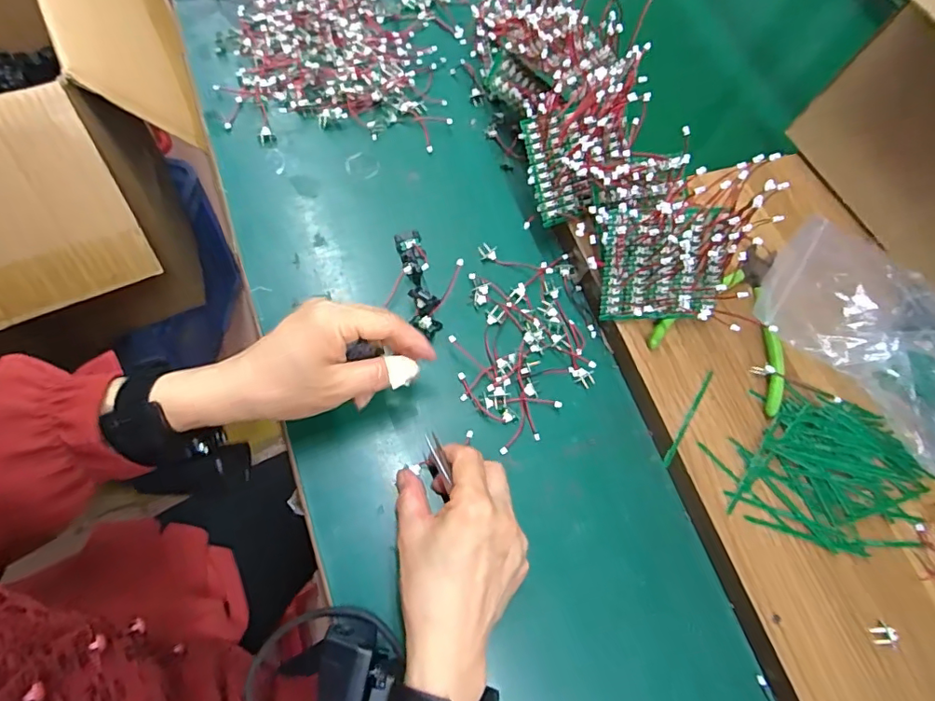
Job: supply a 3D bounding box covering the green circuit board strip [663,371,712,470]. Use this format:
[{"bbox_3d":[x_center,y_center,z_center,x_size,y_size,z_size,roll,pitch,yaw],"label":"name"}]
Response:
[{"bbox_3d":[0.163,0.048,0.381,0.005,0.004,0.084,32,73,8],"label":"green circuit board strip"}]

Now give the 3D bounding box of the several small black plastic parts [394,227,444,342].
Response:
[{"bbox_3d":[-0.039,-0.055,0.416,0.023,0.016,0.093,-11,72,-6],"label":"several small black plastic parts"}]

